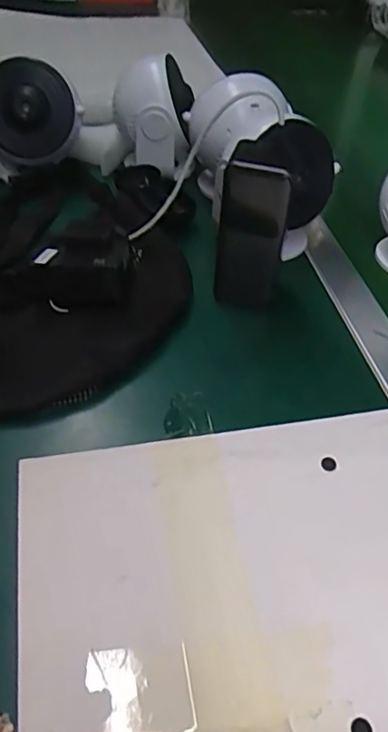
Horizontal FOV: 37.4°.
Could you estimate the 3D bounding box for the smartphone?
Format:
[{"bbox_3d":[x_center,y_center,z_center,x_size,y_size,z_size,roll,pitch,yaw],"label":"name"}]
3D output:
[{"bbox_3d":[0.046,-0.103,0.475,0.054,0.136,0.012,8,51,4],"label":"smartphone"}]

